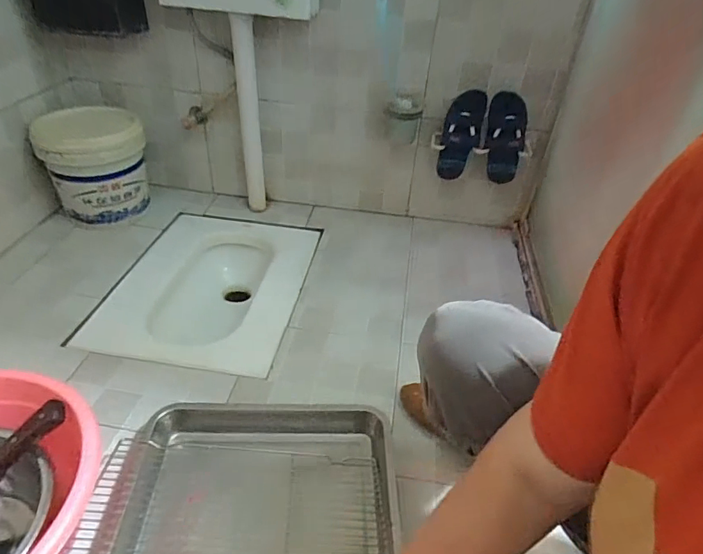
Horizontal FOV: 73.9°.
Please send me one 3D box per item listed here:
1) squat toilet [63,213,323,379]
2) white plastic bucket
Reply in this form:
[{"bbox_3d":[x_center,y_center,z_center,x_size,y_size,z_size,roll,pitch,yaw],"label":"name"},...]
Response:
[{"bbox_3d":[-0.329,0.062,1.147,0.416,0.158,0.540,7,38,4],"label":"squat toilet"},{"bbox_3d":[-0.670,-0.288,1.239,0.244,0.249,0.201,-14,42,-23],"label":"white plastic bucket"}]

